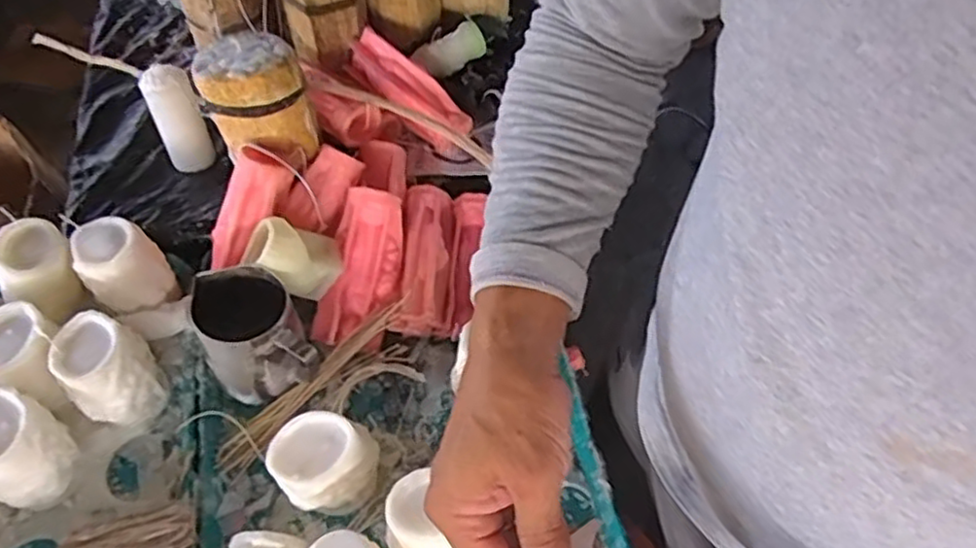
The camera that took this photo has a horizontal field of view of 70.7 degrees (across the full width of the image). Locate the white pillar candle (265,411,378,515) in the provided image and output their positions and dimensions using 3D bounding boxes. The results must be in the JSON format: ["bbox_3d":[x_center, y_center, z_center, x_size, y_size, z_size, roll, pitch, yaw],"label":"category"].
[{"bbox_3d":[-0.132,0.160,0.562,0.078,0.096,0.059,-33,61,-23],"label":"white pillar candle"}]

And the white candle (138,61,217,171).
[{"bbox_3d":[-0.333,-0.170,0.741,0.048,0.117,0.046,-22,57,-17],"label":"white candle"}]

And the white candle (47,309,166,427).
[{"bbox_3d":[-0.331,0.088,0.608,0.065,0.097,0.069,39,62,24],"label":"white candle"}]

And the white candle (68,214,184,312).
[{"bbox_3d":[-0.348,-0.008,0.655,0.073,0.069,0.067,-30,60,-21],"label":"white candle"}]

